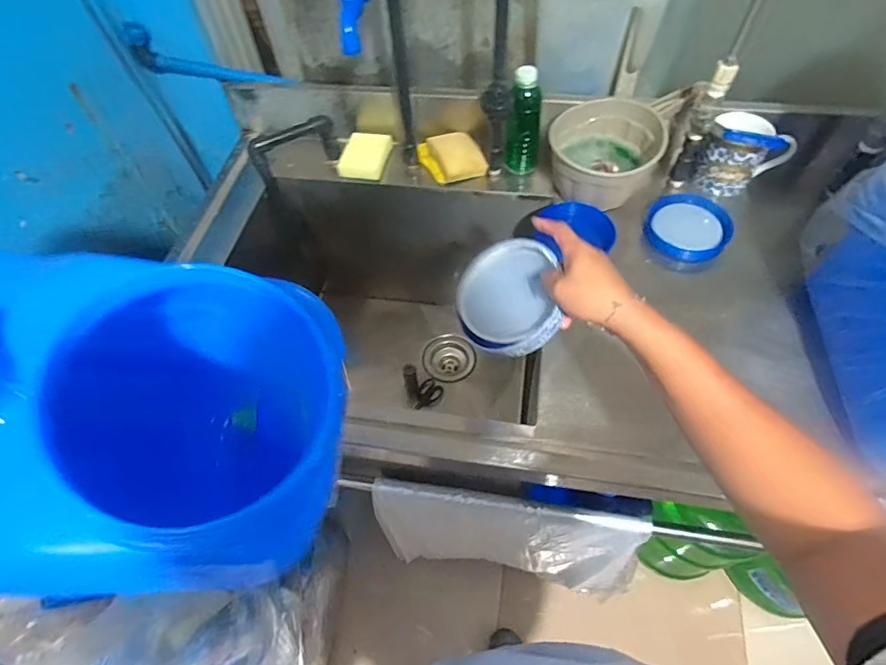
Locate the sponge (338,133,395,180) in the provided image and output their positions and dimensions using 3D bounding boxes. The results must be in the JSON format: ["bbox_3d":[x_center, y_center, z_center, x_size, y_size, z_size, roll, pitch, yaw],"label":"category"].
[{"bbox_3d":[-0.144,-0.324,0.899,0.077,0.030,0.104,11,57,10],"label":"sponge"}]

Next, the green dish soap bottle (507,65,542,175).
[{"bbox_3d":[0.137,-0.350,0.817,0.055,0.173,0.044,8,57,8],"label":"green dish soap bottle"}]

